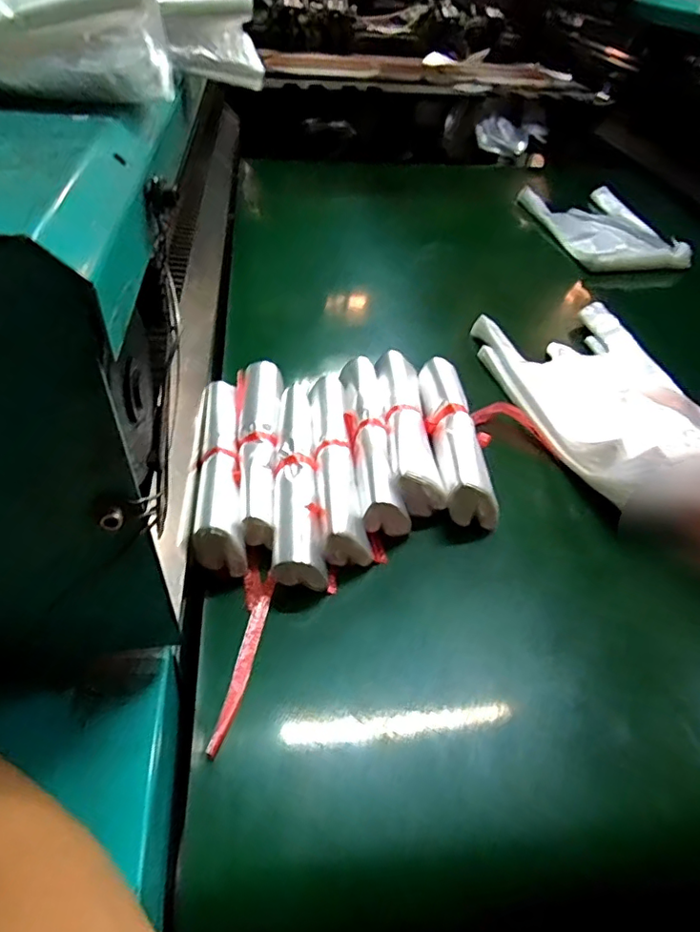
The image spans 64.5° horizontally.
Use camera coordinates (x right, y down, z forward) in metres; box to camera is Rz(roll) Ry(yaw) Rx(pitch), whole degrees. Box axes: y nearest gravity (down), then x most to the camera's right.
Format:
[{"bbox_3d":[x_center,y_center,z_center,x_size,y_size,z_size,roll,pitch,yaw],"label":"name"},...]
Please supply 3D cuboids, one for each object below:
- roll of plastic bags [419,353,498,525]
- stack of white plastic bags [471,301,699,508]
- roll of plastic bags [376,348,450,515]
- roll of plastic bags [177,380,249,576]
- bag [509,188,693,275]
[{"bbox_3d":[0.111,-0.032,0.595,0.064,0.065,0.208,-4,46,-8],"label":"roll of plastic bags"},{"bbox_3d":[0.303,-0.095,0.652,0.202,0.058,0.333,-9,47,-13],"label":"stack of white plastic bags"},{"bbox_3d":[0.060,-0.042,0.604,0.059,0.065,0.213,-1,46,-5],"label":"roll of plastic bags"},{"bbox_3d":[-0.124,0.001,0.526,0.048,0.052,0.208,-4,46,-8],"label":"roll of plastic bags"},{"bbox_3d":[0.476,-0.464,1.072,0.195,0.040,0.329,-7,47,-11],"label":"bag"}]

